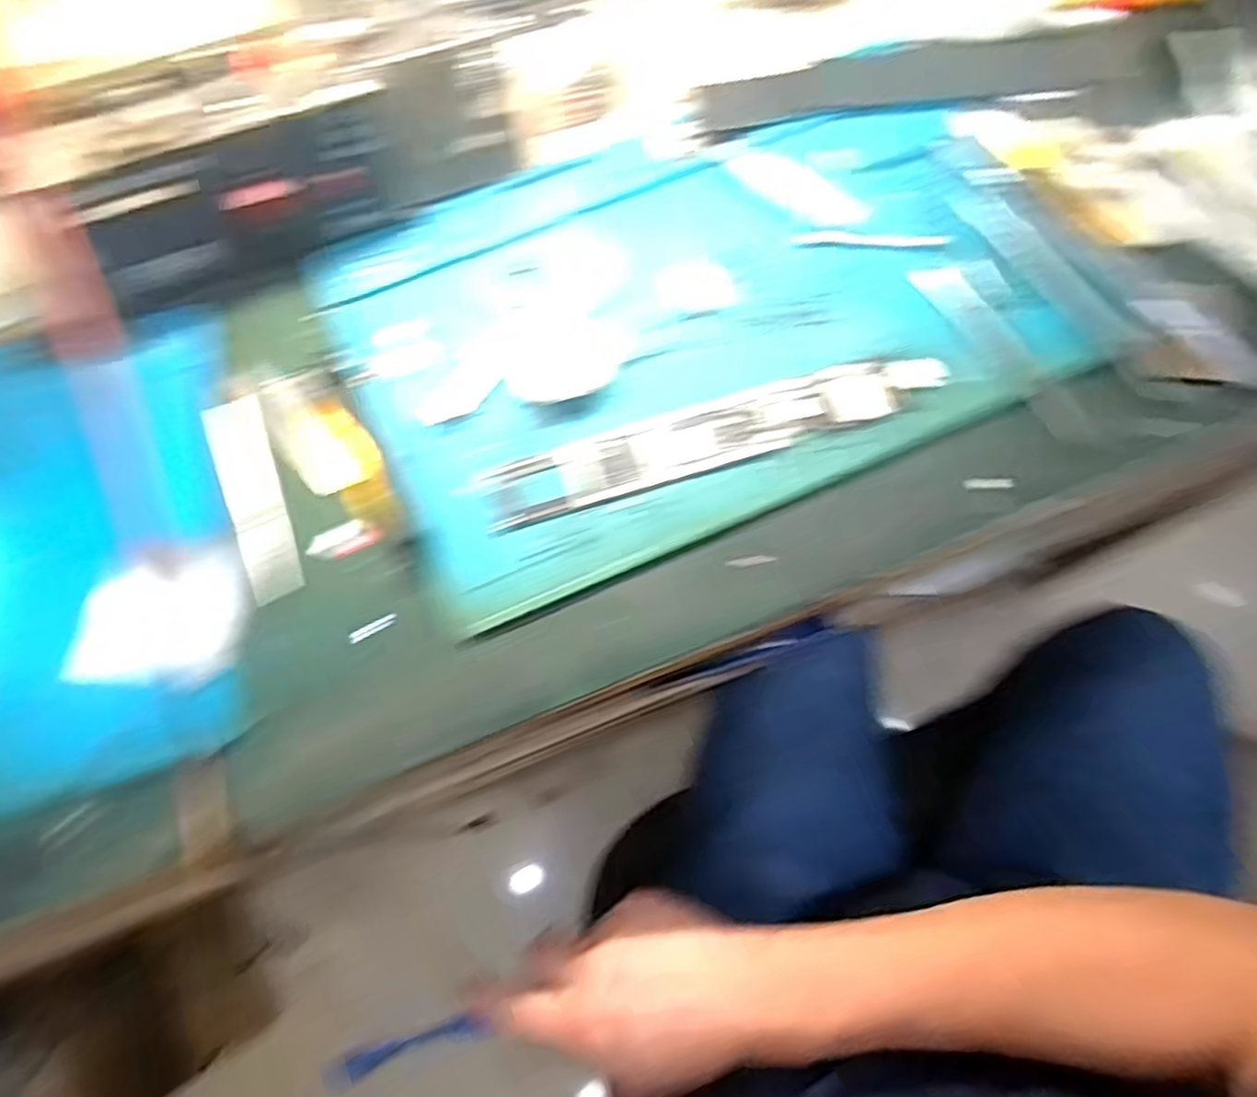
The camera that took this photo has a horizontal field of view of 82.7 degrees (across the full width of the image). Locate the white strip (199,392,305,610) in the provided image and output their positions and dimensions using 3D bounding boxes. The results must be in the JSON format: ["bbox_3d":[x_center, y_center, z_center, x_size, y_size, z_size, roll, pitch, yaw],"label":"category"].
[{"bbox_3d":[-0.189,-0.027,0.358,0.027,0.006,0.114,-22,72,-6],"label":"white strip"}]

